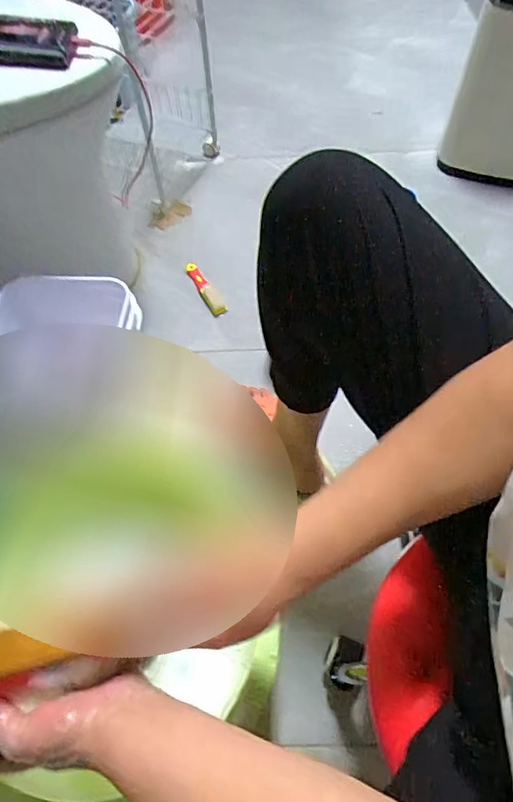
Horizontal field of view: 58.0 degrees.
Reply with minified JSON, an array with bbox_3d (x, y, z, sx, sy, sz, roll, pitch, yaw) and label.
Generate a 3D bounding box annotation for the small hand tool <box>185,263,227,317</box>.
[{"bbox_3d":[-0.103,-0.233,0.953,0.033,0.028,0.138,-26,62,-11],"label":"small hand tool"}]

